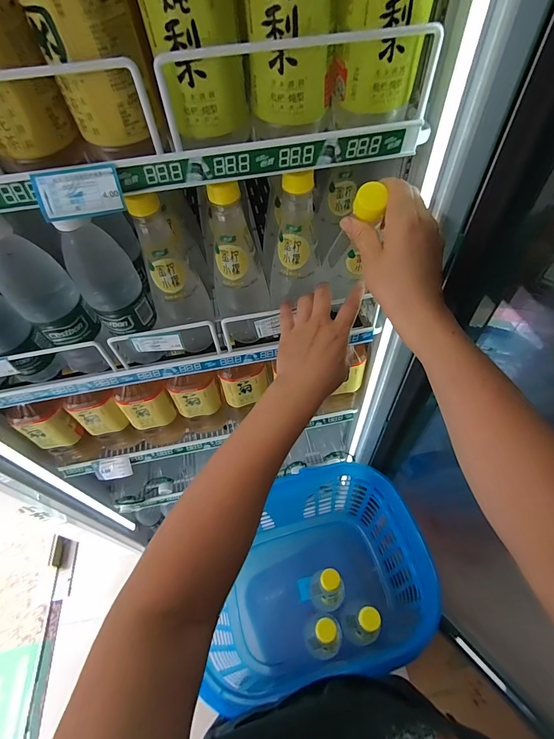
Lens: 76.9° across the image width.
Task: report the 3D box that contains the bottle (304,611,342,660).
[{"bbox_3d":[0.082,0.446,0.586,0.067,0.173,0.066,-2,54,3],"label":"bottle"}]

